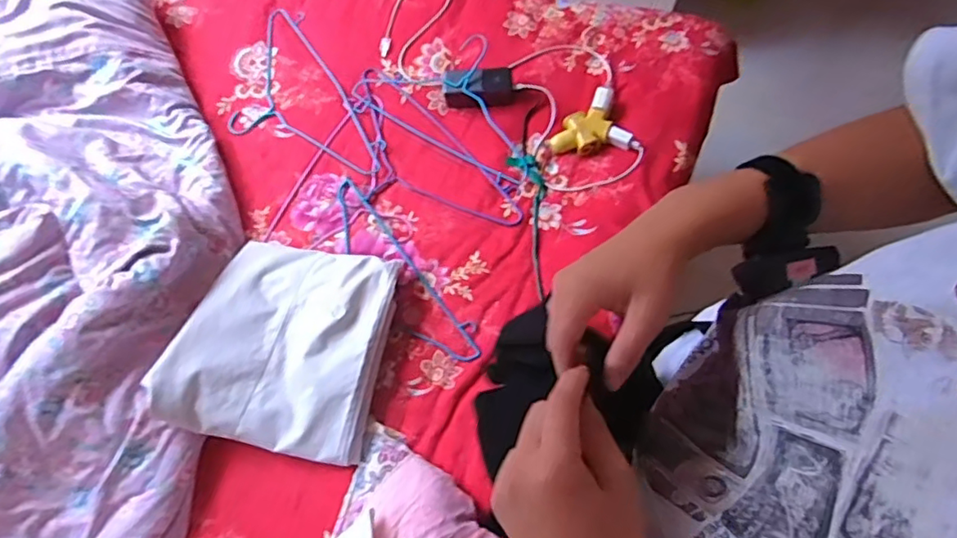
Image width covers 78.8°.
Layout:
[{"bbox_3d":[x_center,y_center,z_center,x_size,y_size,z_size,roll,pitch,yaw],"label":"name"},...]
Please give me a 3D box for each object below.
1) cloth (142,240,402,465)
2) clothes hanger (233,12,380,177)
[{"bbox_3d":[-0.307,0.109,0.915,0.312,0.047,0.317,12,71,5],"label":"cloth"},{"bbox_3d":[-0.368,-0.315,1.117,0.222,0.021,0.430,-27,72,-9],"label":"clothes hanger"}]

